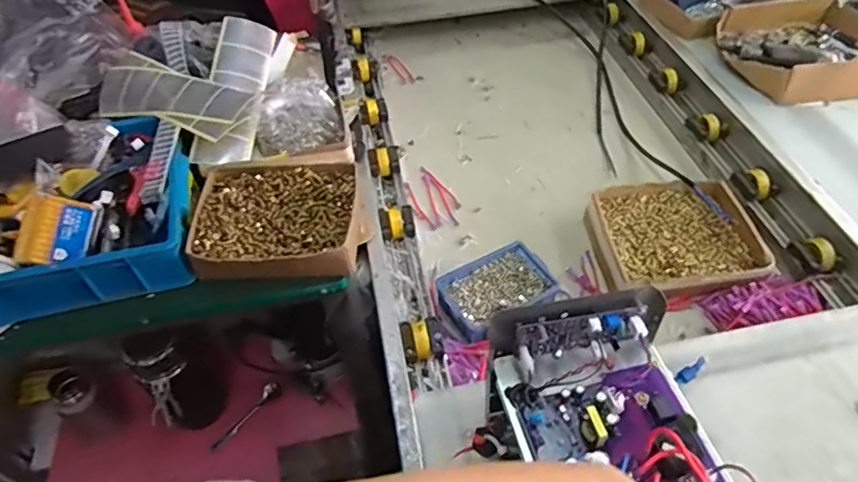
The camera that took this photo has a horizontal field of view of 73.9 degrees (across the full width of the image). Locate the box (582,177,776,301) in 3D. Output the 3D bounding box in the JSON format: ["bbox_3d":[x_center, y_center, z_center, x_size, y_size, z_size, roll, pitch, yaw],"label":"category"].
[{"bbox_3d":[0.363,-0.004,0.848,0.227,0.043,0.198,-5,48,0],"label":"box"}]

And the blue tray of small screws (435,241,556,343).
[{"bbox_3d":[0.093,0.071,0.797,0.151,0.045,0.105,-27,52,-19],"label":"blue tray of small screws"}]

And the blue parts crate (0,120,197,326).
[{"bbox_3d":[-0.517,-0.032,0.790,0.366,0.098,0.281,-12,49,-7],"label":"blue parts crate"}]

